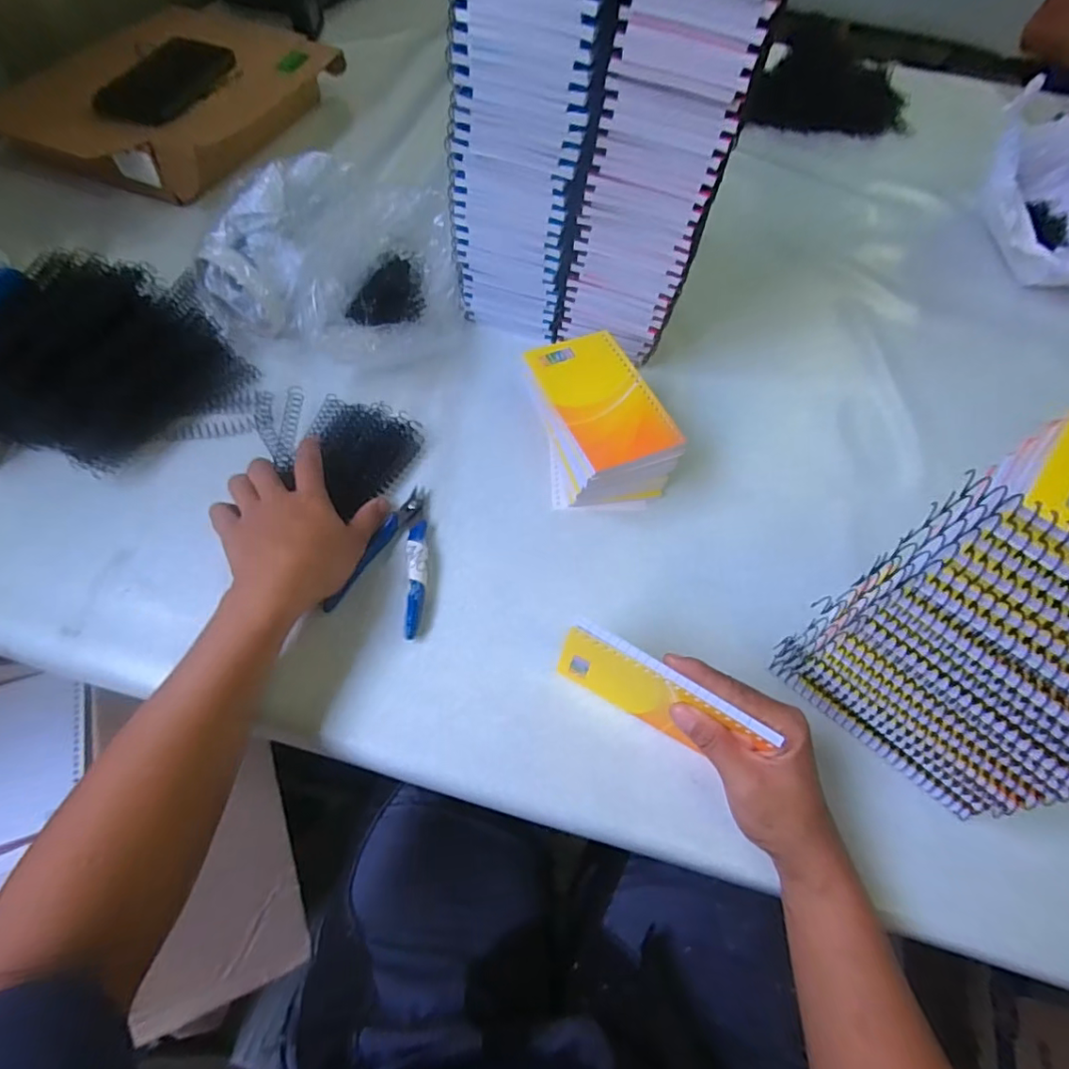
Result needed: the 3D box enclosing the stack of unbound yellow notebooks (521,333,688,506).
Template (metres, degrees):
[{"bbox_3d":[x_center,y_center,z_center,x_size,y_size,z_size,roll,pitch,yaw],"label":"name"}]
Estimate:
[{"bbox_3d":[0.049,-0.089,0.460,0.090,0.076,0.132,-18,63,-13],"label":"stack of unbound yellow notebooks"}]

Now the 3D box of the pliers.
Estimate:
[{"bbox_3d":[-0.097,0.016,0.422,0.064,0.012,0.118,20,61,8],"label":"pliers"}]

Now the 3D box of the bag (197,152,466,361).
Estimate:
[{"bbox_3d":[-0.174,-0.233,0.500,0.174,0.108,0.174,31,63,14],"label":"bag"}]

